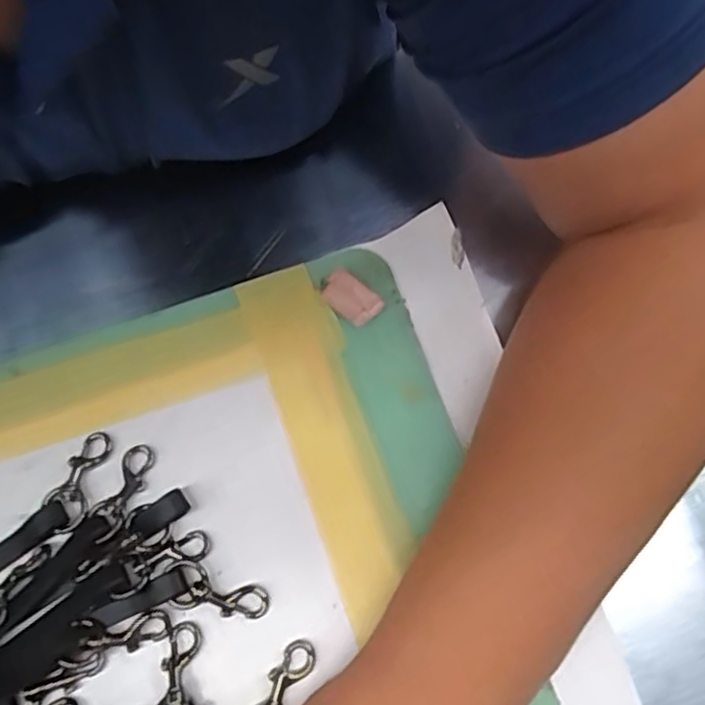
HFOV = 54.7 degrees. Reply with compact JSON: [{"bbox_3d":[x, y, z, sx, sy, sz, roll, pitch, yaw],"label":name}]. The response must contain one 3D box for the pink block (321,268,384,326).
[{"bbox_3d":[-0.001,-0.030,0.361,0.032,0.004,0.020,42,79,12],"label":"pink block"}]

